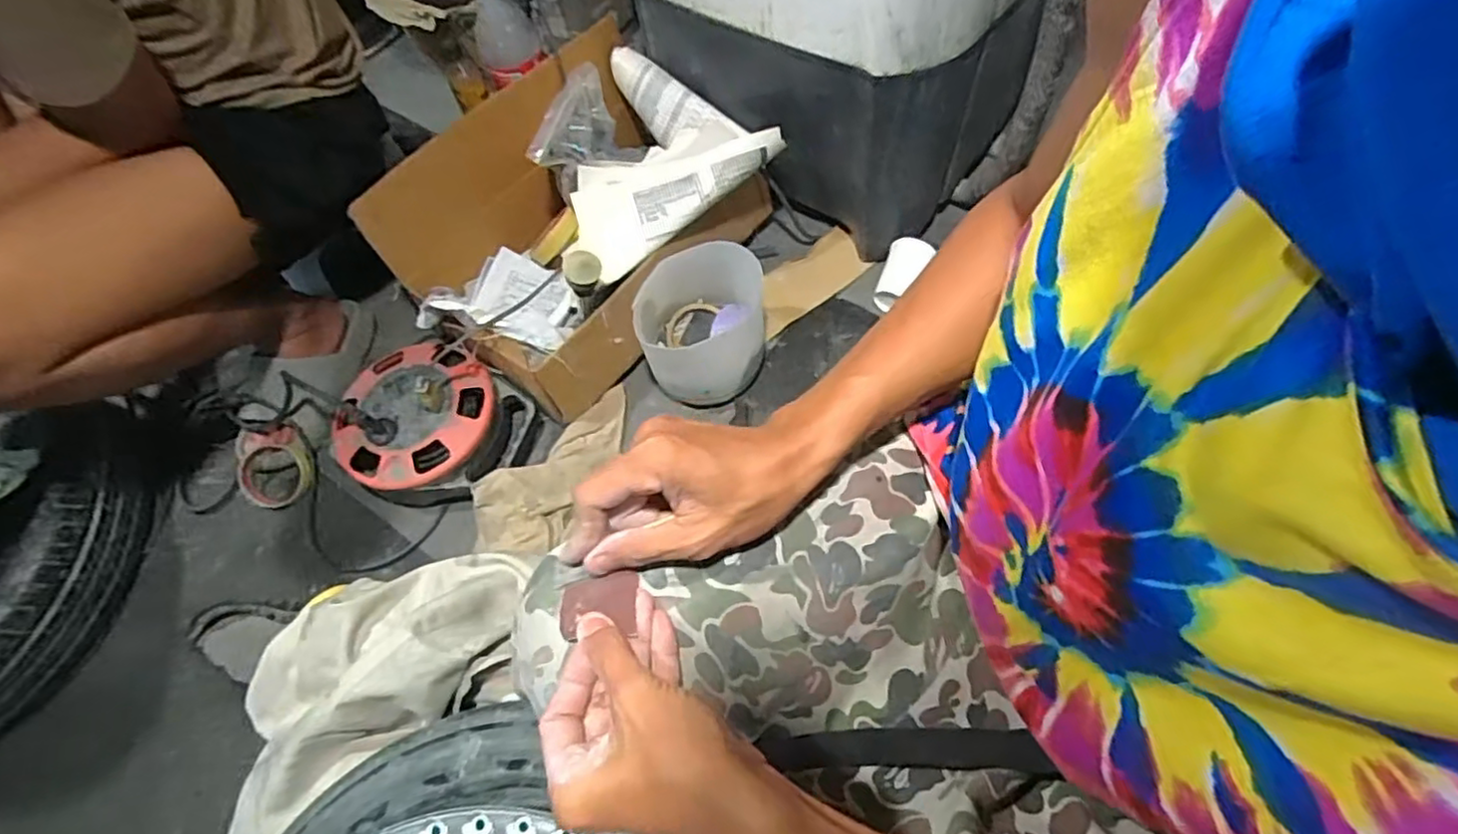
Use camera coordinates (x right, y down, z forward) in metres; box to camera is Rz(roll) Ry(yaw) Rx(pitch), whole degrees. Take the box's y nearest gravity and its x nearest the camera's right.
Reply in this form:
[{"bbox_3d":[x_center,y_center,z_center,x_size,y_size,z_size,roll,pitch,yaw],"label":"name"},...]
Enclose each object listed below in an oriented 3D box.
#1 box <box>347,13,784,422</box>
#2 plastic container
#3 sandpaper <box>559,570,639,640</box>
[{"bbox_3d":[-0.184,-0.266,0.897,0.312,0.222,0.453,34,68,20],"label":"box"},{"bbox_3d":[-0.035,-0.105,0.863,0.149,0.163,0.145,-7,60,-1],"label":"plastic container"},{"bbox_3d":[-0.075,0.107,0.382,0.045,0.007,0.031,-7,60,0],"label":"sandpaper"}]

